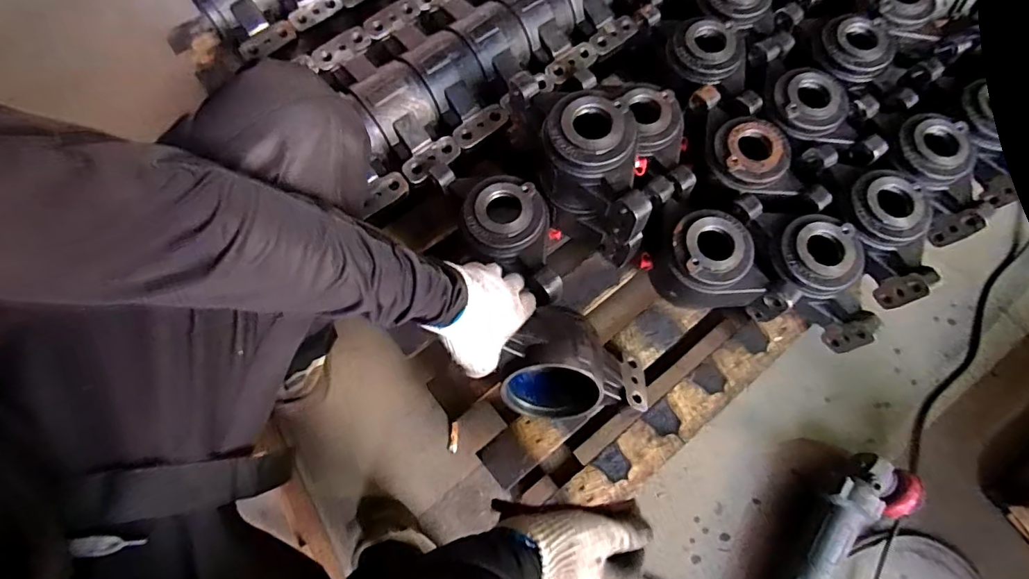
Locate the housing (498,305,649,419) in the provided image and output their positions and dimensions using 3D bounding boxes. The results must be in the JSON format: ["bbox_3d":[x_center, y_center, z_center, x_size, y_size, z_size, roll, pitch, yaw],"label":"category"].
[{"bbox_3d":[0.073,0.086,0.589,0.167,0.120,0.094,6,48,-1],"label":"housing"}]

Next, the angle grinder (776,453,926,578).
[{"bbox_3d":[0.387,0.312,0.631,0.268,0.059,0.081,-40,77,-13],"label":"angle grinder"}]

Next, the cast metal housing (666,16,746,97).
[{"bbox_3d":[0.268,-0.326,0.713,0.102,0.041,0.116,-2,72,-2],"label":"cast metal housing"}]

